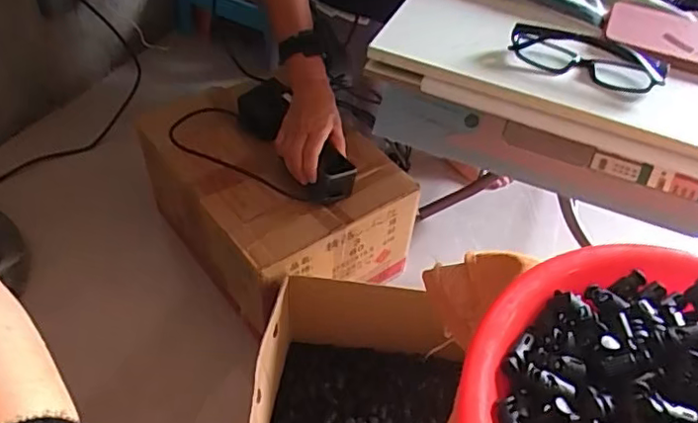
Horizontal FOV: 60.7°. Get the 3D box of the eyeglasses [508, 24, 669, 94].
[{"bbox_3d":[0.216,-0.142,0.542,0.136,0.025,0.054,19,49,13],"label":"eyeglasses"}]

